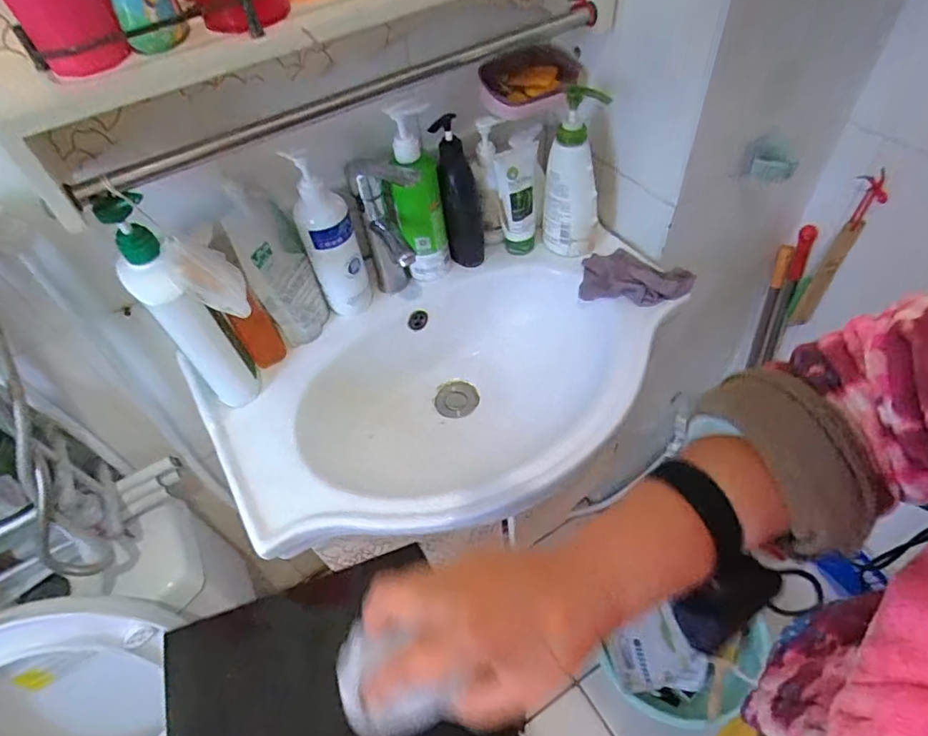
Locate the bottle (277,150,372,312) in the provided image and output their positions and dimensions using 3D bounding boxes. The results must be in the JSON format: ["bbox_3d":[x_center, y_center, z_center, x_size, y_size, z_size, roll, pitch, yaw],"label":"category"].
[{"bbox_3d":[-0.171,-0.166,0.711,0.065,0.216,0.056,-17,53,-7],"label":"bottle"}]

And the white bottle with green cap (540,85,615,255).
[{"bbox_3d":[0.146,-0.253,0.732,0.074,0.222,0.048,11,55,14],"label":"white bottle with green cap"}]

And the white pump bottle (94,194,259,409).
[{"bbox_3d":[-0.306,-0.059,0.607,0.059,0.270,0.071,-38,58,-22],"label":"white pump bottle"}]

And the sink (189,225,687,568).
[{"bbox_3d":[-0.003,0.052,0.763,0.613,0.173,0.358,-21,53,-10],"label":"sink"}]

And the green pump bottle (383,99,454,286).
[{"bbox_3d":[-0.061,-0.214,0.725,0.066,0.235,0.055,-9,52,-1],"label":"green pump bottle"}]

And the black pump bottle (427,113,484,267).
[{"bbox_3d":[-0.005,-0.233,0.757,0.056,0.201,0.045,-1,53,5],"label":"black pump bottle"}]

